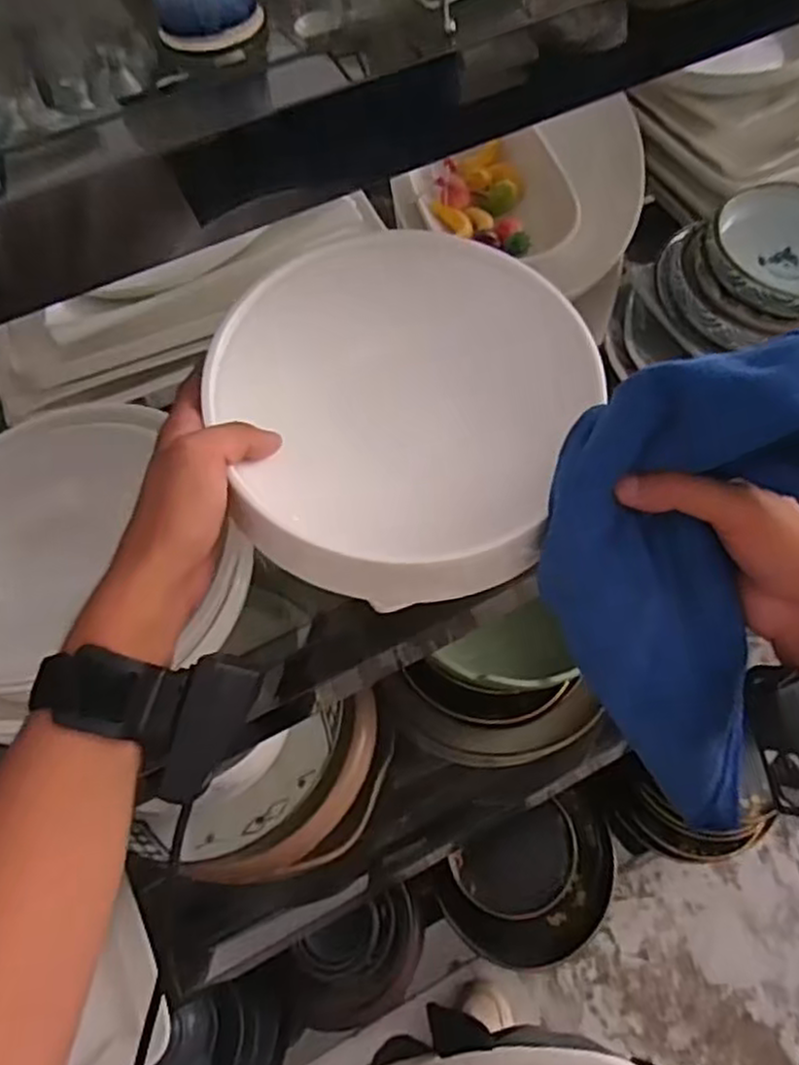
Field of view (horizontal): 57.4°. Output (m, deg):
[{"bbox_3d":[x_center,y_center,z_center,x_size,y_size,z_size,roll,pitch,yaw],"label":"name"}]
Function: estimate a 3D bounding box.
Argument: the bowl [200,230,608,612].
[{"bbox_3d":[-0.003,-0.073,0.403,0.196,0.050,0.214,-2,58,3],"label":"bowl"}]

